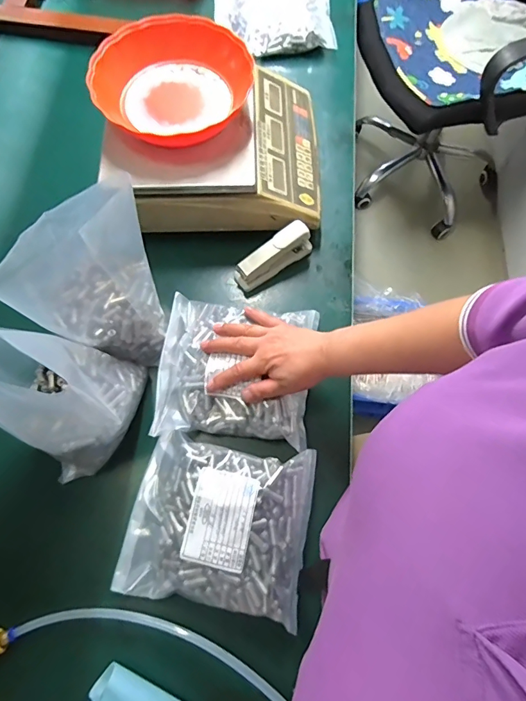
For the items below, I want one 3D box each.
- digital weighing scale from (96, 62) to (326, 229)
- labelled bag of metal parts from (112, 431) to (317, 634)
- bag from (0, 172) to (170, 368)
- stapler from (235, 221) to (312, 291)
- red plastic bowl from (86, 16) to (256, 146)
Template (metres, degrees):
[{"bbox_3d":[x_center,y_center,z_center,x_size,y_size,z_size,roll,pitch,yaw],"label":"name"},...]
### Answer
[{"bbox_3d":[-0.063,-0.309,0.610,0.289,0.091,0.249,-1,71,-2],"label":"digital weighing scale"},{"bbox_3d":[-0.050,0.192,0.473,0.200,0.048,0.172,9,71,2],"label":"labelled bag of metal parts"},{"bbox_3d":[-0.184,-0.088,0.491,0.114,0.171,0.152,6,70,0],"label":"bag"},{"bbox_3d":[0.017,-0.137,0.599,0.120,0.047,0.034,-37,75,-13],"label":"stapler"},{"bbox_3d":[-0.123,-0.356,0.566,0.193,0.049,0.184,0,70,-1],"label":"red plastic bowl"}]

